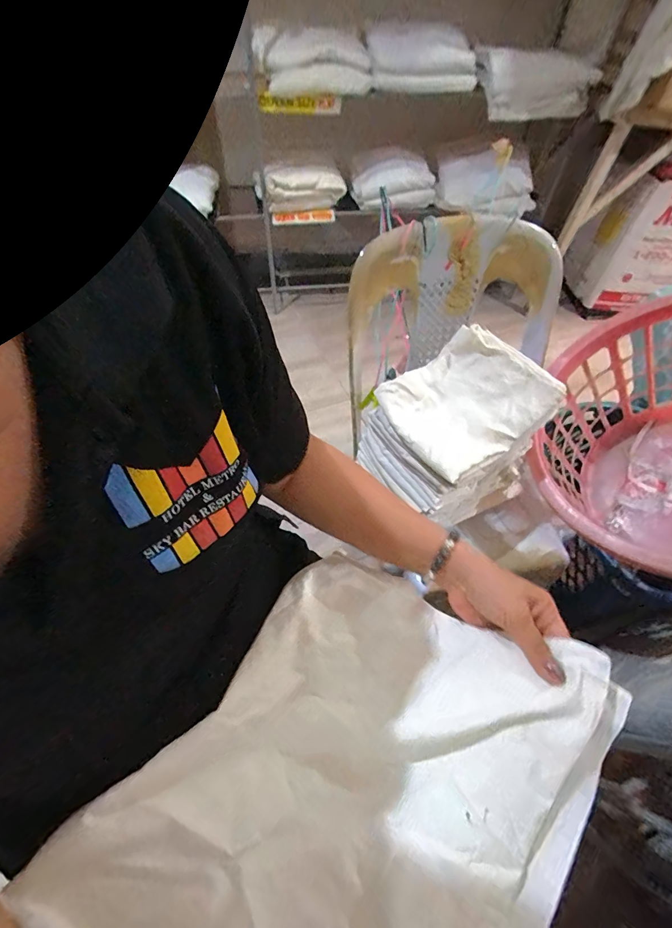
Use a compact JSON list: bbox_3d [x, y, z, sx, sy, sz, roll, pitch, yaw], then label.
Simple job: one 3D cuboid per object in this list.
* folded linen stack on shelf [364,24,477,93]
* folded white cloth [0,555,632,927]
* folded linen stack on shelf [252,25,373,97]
[{"bbox_3d":[0.261,-1.207,1.163,0.337,0.123,0.232,2,54,0],"label":"folded linen stack on shelf"},{"bbox_3d":[0.009,0.281,0.320,0.304,0.107,0.397,34,60,21],"label":"folded white cloth"},{"bbox_3d":[-0.068,-1.234,1.190,0.358,0.126,0.201,6,54,3],"label":"folded linen stack on shelf"}]

